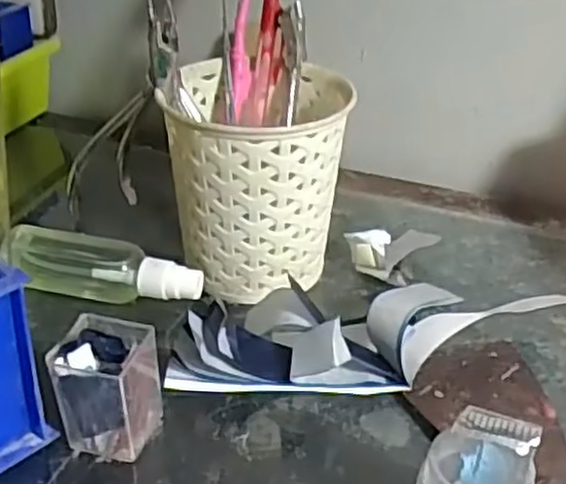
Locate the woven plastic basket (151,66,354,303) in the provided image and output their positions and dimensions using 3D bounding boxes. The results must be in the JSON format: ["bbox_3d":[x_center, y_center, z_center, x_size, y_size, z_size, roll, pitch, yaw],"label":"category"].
[{"bbox_3d":[-0.016,-0.037,0.416,0.095,0.123,0.089,0,33,-3],"label":"woven plastic basket"}]

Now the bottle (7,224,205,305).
[{"bbox_3d":[-0.098,0.014,0.414,0.109,0.025,0.035,8,33,11],"label":"bottle"}]

